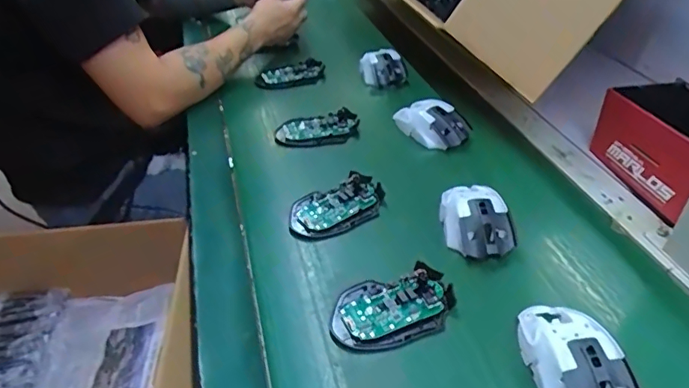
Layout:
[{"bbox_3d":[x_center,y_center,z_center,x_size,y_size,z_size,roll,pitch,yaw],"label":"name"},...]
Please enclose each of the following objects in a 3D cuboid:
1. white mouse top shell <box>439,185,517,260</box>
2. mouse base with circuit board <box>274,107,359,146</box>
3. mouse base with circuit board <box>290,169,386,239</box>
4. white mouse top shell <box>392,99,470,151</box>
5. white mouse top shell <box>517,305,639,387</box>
[{"bbox_3d":[0.141,0.023,0.534,0.069,0.039,0.108,0,36,-4],"label":"white mouse top shell"},{"bbox_3d":[-0.038,-0.093,0.696,0.114,0.015,0.056,-1,36,-6],"label":"mouse base with circuit board"},{"bbox_3d":[-0.008,0.014,0.567,0.112,0.021,0.068,-14,39,-22],"label":"mouse base with circuit board"},{"bbox_3d":[0.123,-0.102,0.687,0.065,0.032,0.106,-23,44,-31],"label":"white mouse top shell"},{"bbox_3d":[0.184,0.132,0.401,0.065,0.038,0.117,-4,37,-9],"label":"white mouse top shell"}]

